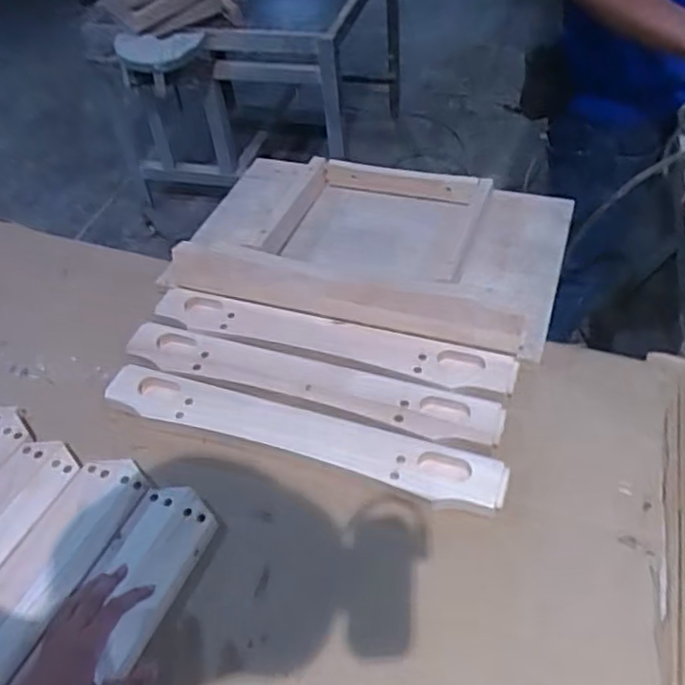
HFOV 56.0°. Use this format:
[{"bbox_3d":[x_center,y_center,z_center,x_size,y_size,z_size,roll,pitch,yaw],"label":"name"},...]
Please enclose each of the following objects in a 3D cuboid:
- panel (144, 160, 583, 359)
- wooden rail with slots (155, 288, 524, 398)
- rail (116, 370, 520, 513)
[{"bbox_3d":[0.033,-0.170,0.972,0.564,0.096,0.350,11,49,17],"label":"panel"},{"bbox_3d":[-0.028,-0.005,0.839,0.494,0.015,0.071,12,50,18],"label":"wooden rail with slots"},{"bbox_3d":[-0.063,0.102,0.749,0.495,0.025,0.065,12,50,18],"label":"rail"}]

